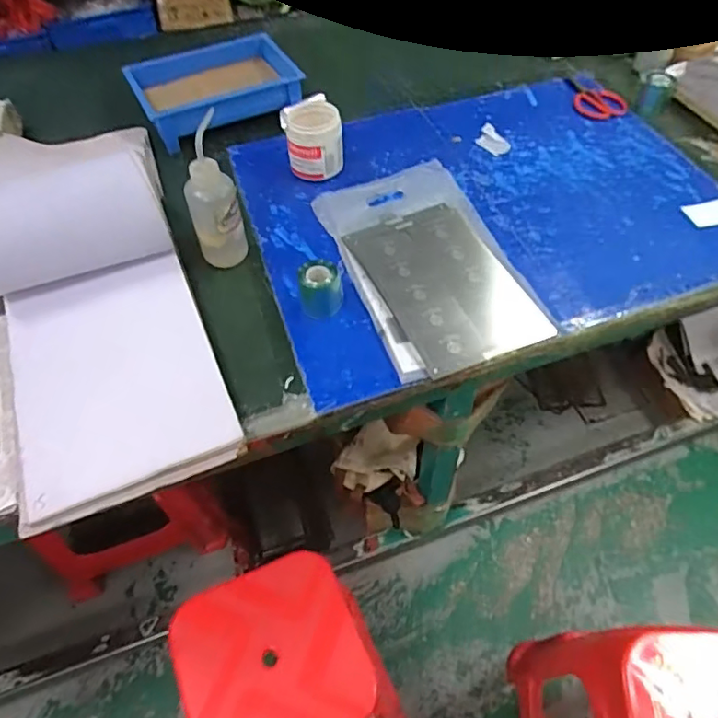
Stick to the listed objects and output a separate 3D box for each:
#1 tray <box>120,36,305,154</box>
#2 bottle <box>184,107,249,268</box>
[{"bbox_3d":[-0.289,-0.569,1.192,0.322,0.108,0.229,-24,57,-15],"label":"tray"},{"bbox_3d":[-0.221,-0.234,0.861,0.078,0.215,0.074,-20,55,-10],"label":"bottle"}]

